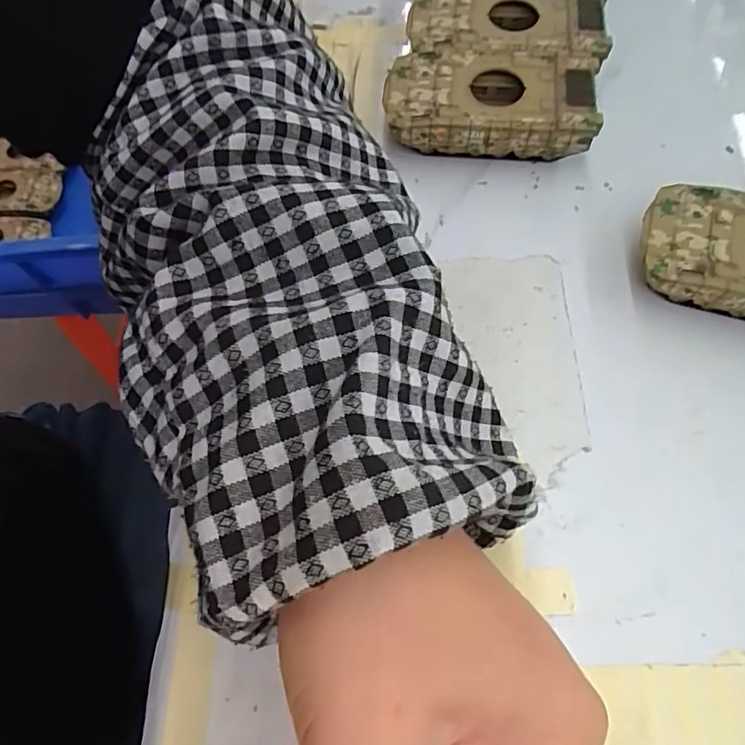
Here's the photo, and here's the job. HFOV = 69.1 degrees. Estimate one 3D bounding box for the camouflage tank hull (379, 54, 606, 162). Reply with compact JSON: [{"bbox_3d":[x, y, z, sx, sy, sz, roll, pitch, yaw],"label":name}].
[{"bbox_3d":[0.055,-0.127,0.261,0.094,0.026,0.048,6,67,5],"label":"camouflage tank hull"}]

